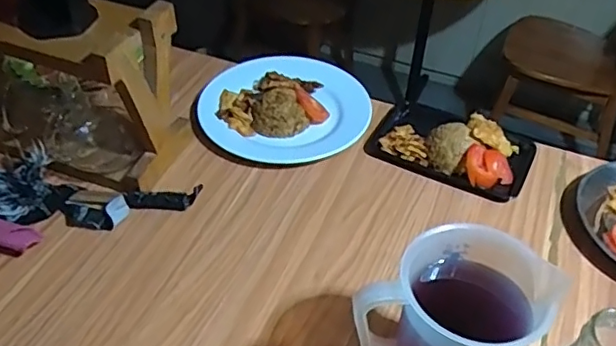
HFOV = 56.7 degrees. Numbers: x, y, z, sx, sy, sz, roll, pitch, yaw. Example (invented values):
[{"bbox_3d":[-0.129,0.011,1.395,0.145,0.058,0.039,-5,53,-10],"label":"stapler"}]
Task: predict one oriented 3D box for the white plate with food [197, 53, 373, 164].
[{"bbox_3d":[-0.035,-0.101,0.852,0.252,0.051,0.217,-1,44,-3],"label":"white plate with food"}]

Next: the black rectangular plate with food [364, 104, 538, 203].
[{"bbox_3d":[0.203,-0.050,0.801,0.216,0.057,0.135,22,47,20],"label":"black rectangular plate with food"}]

